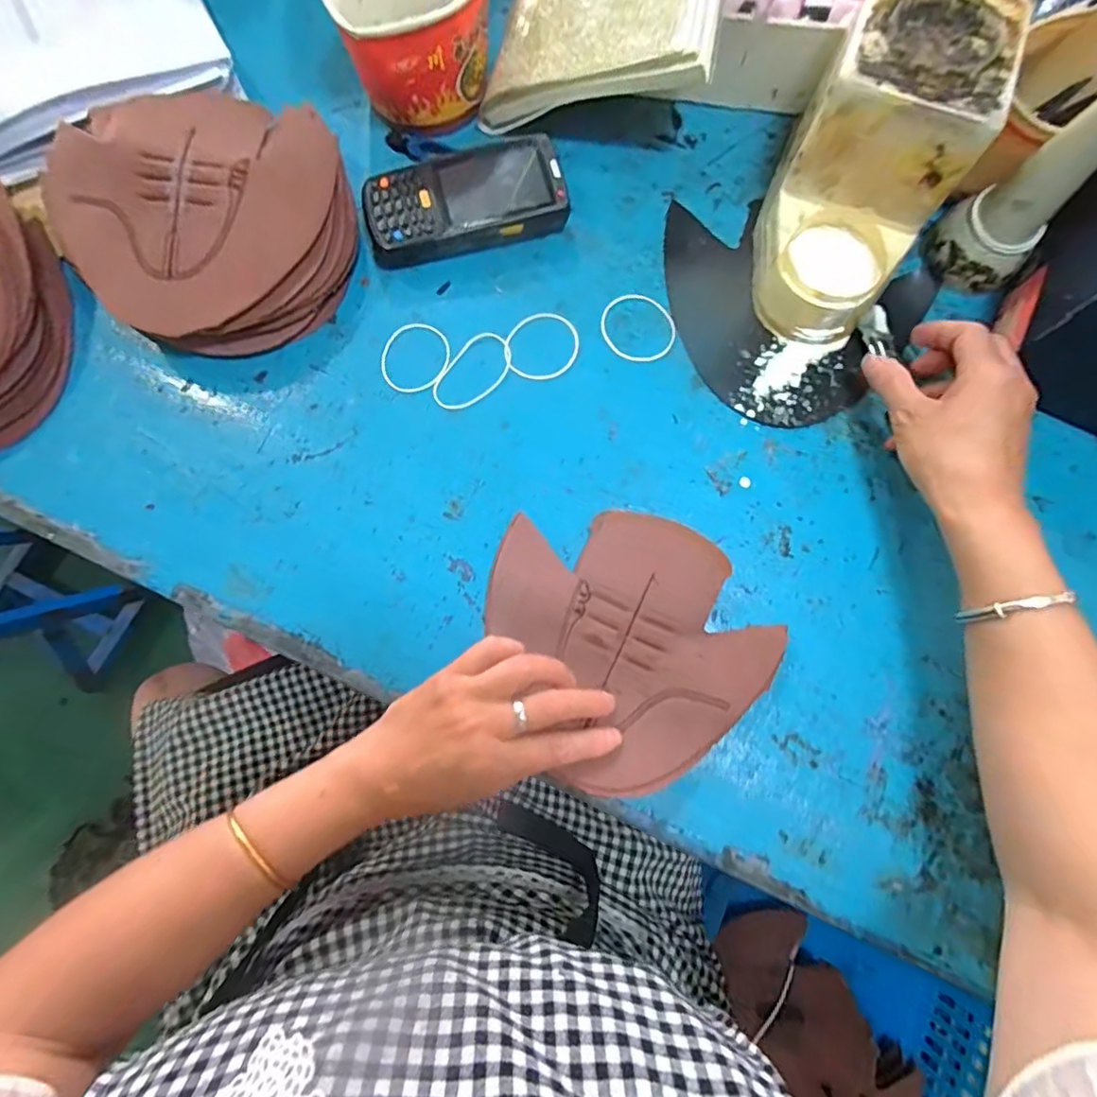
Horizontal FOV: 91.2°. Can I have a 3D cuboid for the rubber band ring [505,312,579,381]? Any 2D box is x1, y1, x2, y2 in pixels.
[{"bbox_3d":[-0.004,-0.150,0.396,0.052,0.004,0.057,0,77,-1],"label":"rubber band ring"}]

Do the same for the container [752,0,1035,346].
[{"bbox_3d":[0.214,-0.255,0.366,0.104,0.114,0.192,28,78,5],"label":"container"}]

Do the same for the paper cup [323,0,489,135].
[{"bbox_3d":[-0.103,-0.396,0.411,0.111,0.084,0.112,0,77,-1],"label":"paper cup"}]

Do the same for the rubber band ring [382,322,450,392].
[{"bbox_3d":[-0.098,-0.141,0.395,0.048,0.004,0.056,13,77,2],"label":"rubber band ring"}]

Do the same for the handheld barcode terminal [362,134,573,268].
[{"bbox_3d":[-0.062,-0.257,0.406,0.150,0.029,0.073,-18,78,-5],"label":"handheld barcode terminal"}]

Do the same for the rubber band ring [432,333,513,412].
[{"bbox_3d":[-0.054,-0.128,0.394,0.038,0.004,0.068,37,83,6],"label":"rubber band ring"}]

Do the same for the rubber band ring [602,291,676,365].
[{"bbox_3d":[0.067,-0.166,0.401,0.056,0.004,0.056,0,77,-1],"label":"rubber band ring"}]

